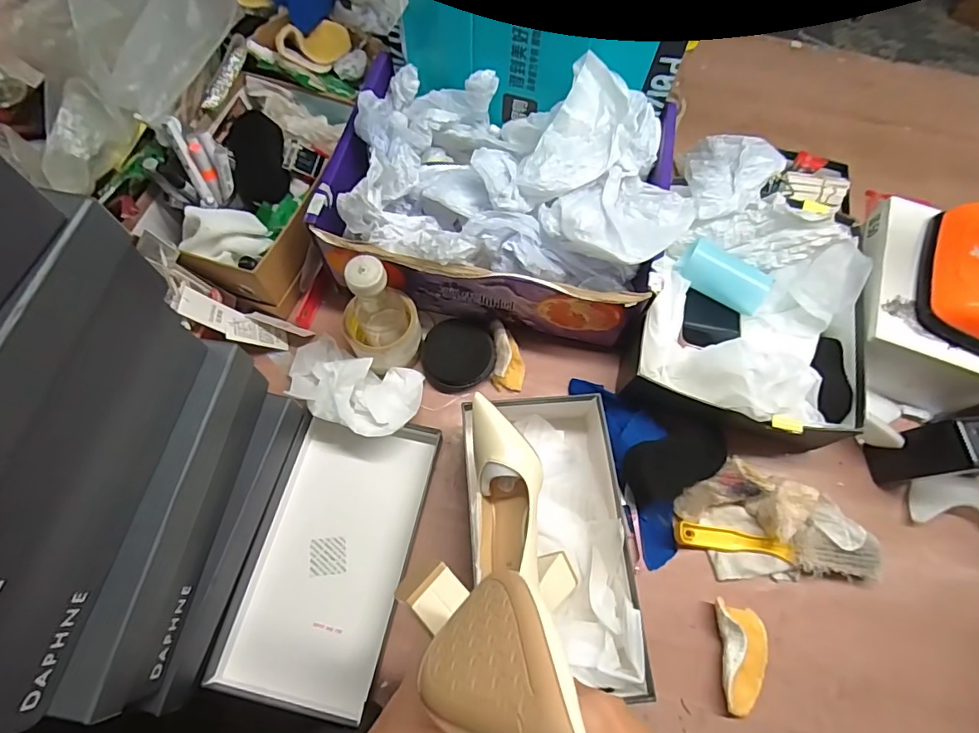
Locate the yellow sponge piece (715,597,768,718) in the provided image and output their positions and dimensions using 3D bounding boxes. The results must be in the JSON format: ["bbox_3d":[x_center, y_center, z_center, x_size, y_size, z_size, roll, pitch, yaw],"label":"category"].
[{"bbox_3d":[0.270,0.309,0.535,0.051,0.028,0.104,3,68,0],"label":"yellow sponge piece"}]

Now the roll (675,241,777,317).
[{"bbox_3d":[0.303,-0.117,0.646,0.111,0.041,0.052,32,71,11],"label":"roll"}]

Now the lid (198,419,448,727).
[{"bbox_3d":[-0.172,0.204,0.560,0.164,0.043,0.303,14,68,4],"label":"lid"}]

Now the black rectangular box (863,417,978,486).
[{"bbox_3d":[0.500,0.096,0.568,0.050,0.127,0.053,-8,68,-5],"label":"black rectangular box"}]

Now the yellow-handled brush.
[{"bbox_3d":[0.327,0.202,0.572,0.224,0.034,0.051,10,68,2],"label":"yellow-handled brush"}]

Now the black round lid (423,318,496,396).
[{"bbox_3d":[-0.041,-0.017,0.649,0.092,0.026,0.090,-16,69,-8],"label":"black round lid"}]

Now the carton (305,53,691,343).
[{"bbox_3d":[0.019,-0.219,0.632,0.412,0.177,0.293,14,68,4],"label":"carton"}]

